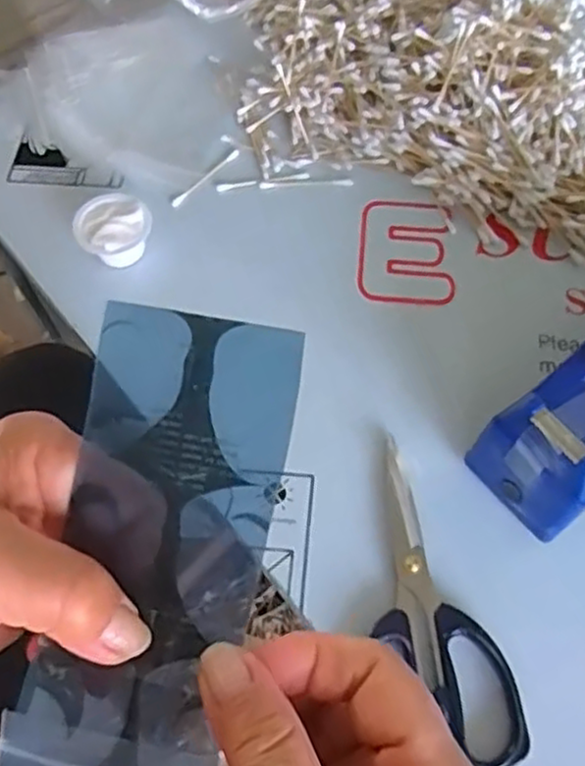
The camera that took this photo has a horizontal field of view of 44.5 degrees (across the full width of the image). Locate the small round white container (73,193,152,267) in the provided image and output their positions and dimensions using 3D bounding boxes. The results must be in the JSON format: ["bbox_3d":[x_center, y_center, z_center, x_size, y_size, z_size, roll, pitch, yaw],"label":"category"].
[{"bbox_3d":[-0.131,-0.112,0.526,0.053,0.032,0.052,0,62,0],"label":"small round white container"}]

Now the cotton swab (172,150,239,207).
[{"bbox_3d":[-0.069,-0.164,0.569,0.008,0.004,0.072,40,70,19],"label":"cotton swab"}]

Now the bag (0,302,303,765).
[{"bbox_3d":[-0.043,0.075,0.207,0.063,0.008,0.190,13,88,7],"label":"bag"}]

